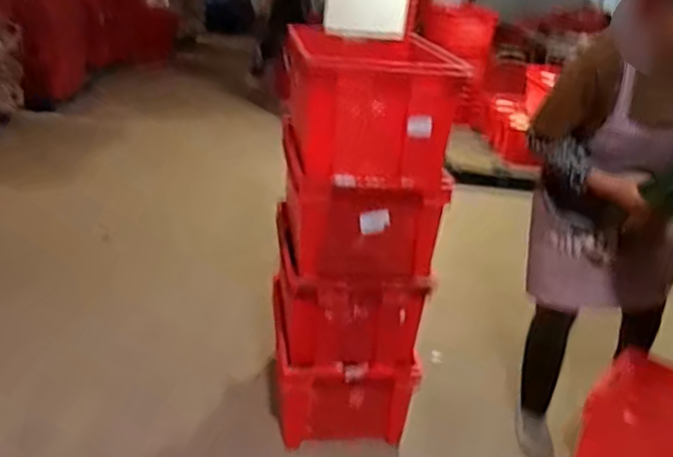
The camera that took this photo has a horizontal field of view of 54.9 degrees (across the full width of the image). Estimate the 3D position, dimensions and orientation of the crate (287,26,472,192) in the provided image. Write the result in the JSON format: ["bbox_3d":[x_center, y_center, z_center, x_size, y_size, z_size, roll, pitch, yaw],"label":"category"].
[{"bbox_3d":[0.087,-0.363,1.851,0.434,0.329,0.500,2,24,-8],"label":"crate"}]

